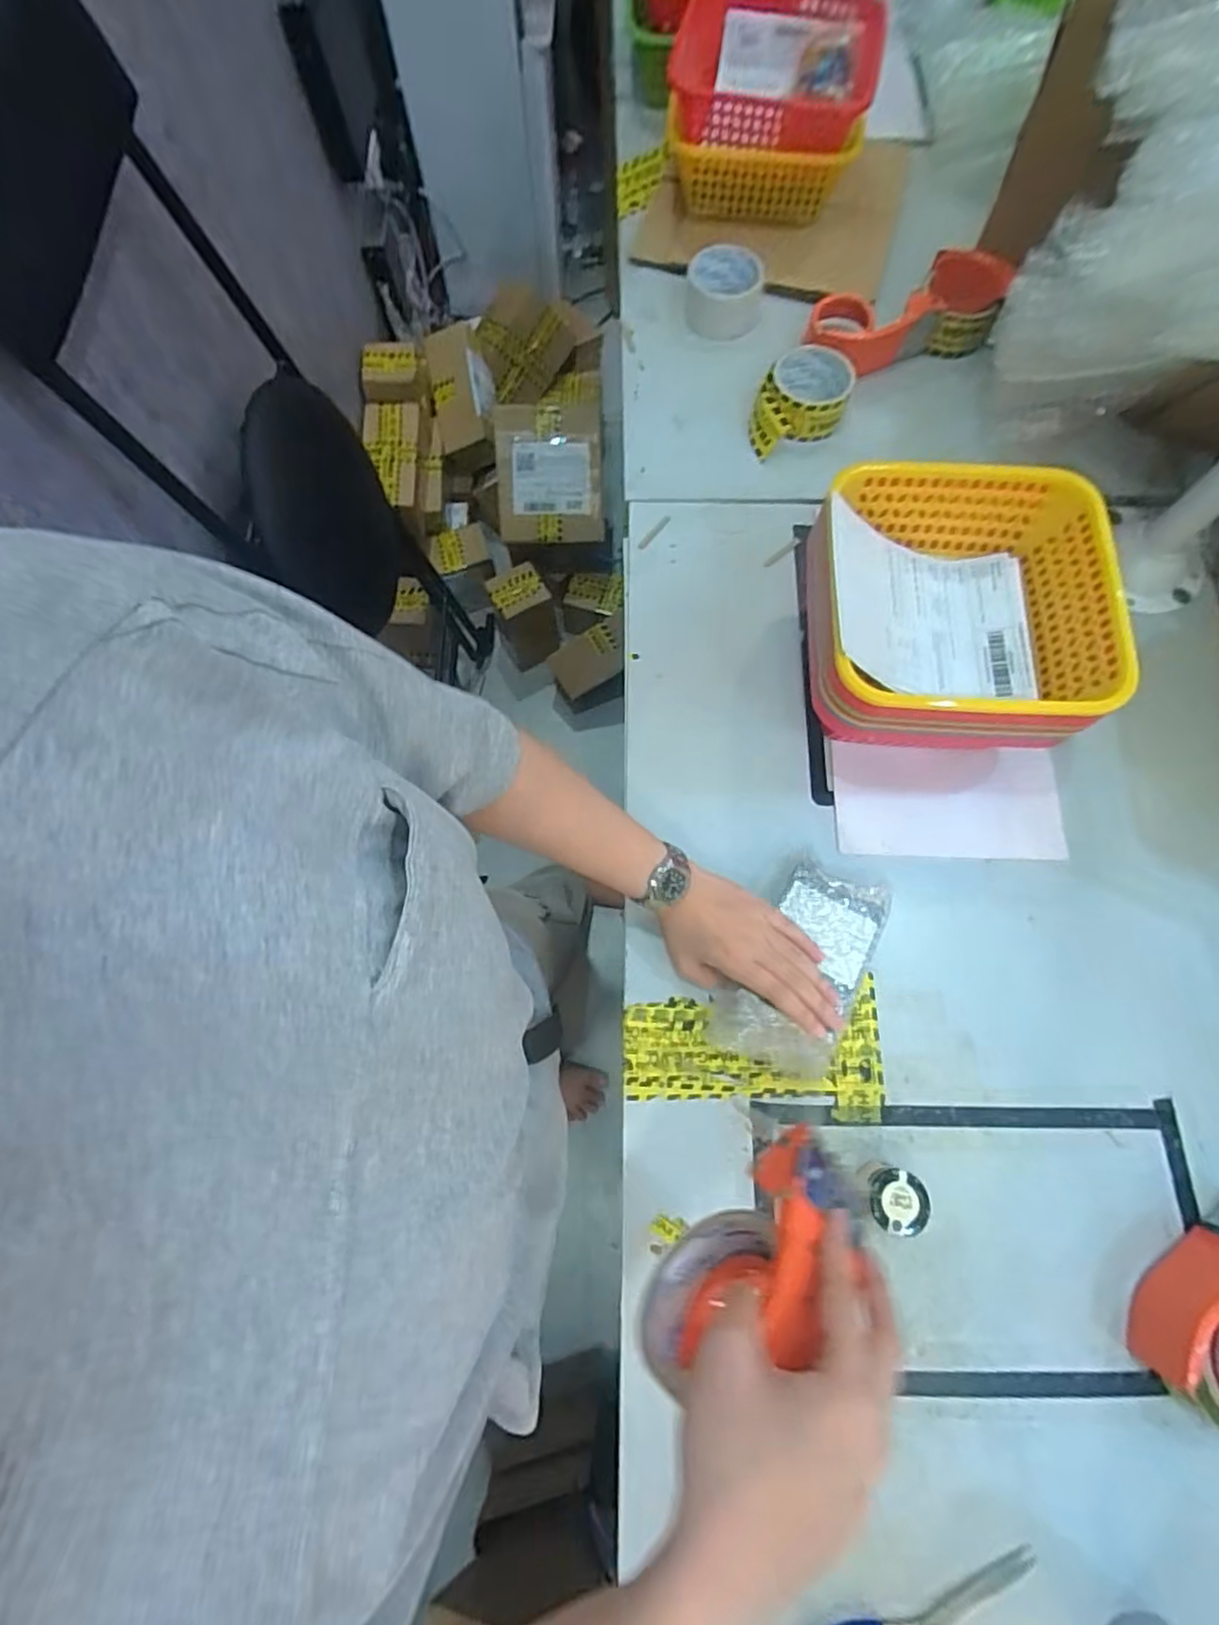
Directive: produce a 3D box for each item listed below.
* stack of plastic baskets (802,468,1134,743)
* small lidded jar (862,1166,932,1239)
[{"bbox_3d":[0.291,-0.161,0.591,0.231,0.146,0.231,1,72,2],"label":"stack of plastic baskets"},{"bbox_3d":[0.214,0.294,0.512,0.045,0.041,0.046,3,74,-9],"label":"small lidded jar"}]

